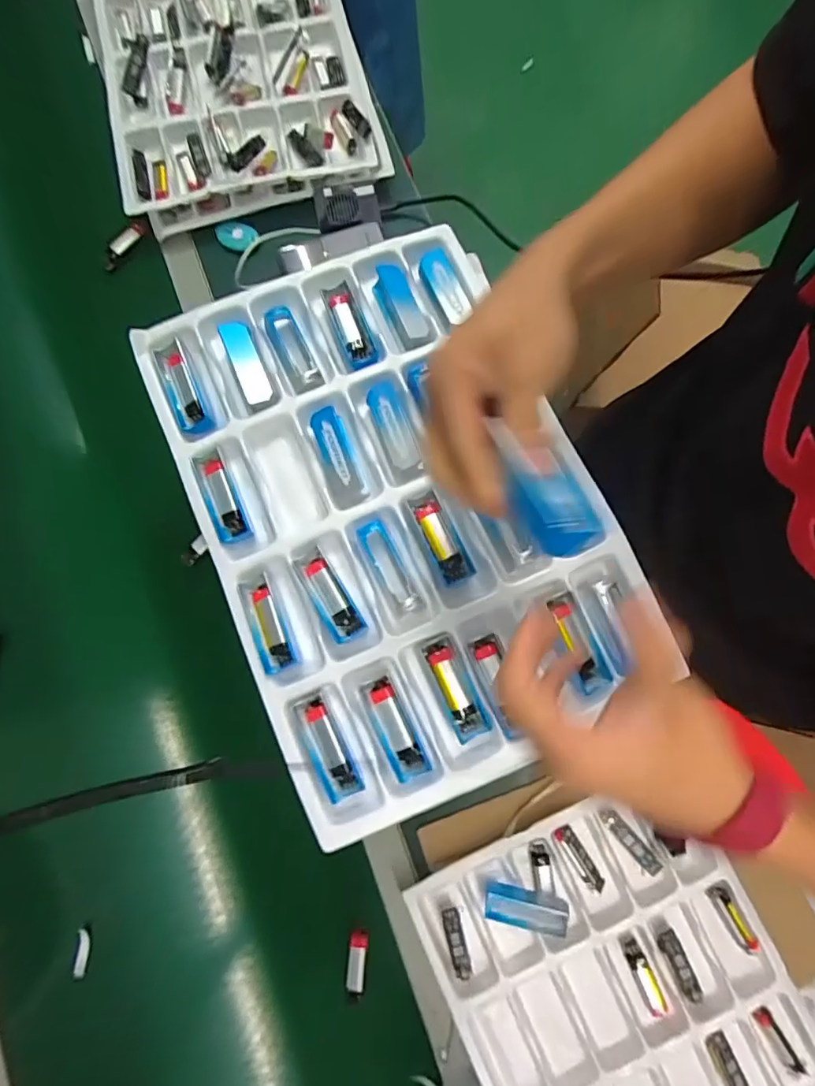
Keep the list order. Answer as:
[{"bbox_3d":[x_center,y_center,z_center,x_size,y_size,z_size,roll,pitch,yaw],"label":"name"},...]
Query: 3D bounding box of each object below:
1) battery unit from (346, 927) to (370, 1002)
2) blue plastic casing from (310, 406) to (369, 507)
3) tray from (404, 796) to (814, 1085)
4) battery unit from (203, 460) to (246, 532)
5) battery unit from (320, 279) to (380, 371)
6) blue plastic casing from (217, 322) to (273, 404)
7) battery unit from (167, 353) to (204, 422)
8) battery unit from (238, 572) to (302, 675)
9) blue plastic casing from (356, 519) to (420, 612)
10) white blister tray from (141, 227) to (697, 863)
[{"bbox_3d":[-0.051,0.427,0.521,0.019,0.014,0.057,6,80,1],"label":"battery unit"},{"bbox_3d":[-0.060,-0.076,0.445,0.031,0.022,0.085,-19,80,-4],"label":"blue plastic casing"},{"bbox_3d":[0.238,0.501,0.508,0.322,0.046,0.467,-24,81,-5],"label":"tray"},{"bbox_3d":[-0.159,-0.040,0.450,0.016,0.014,0.065,-22,81,-4],"label":"battery unit"},{"bbox_3d":[-0.052,-0.198,0.469,0.027,0.015,0.083,-23,81,-4],"label":"battery unit"},{"bbox_3d":[-0.142,-0.160,0.455,0.025,0.018,0.077,-23,81,-4],"label":"blue plastic casing"},{"bbox_3d":[-0.198,-0.139,0.458,0.014,0.009,0.065,-21,81,-4],"label":"battery unit"},{"bbox_3d":[-0.116,0.066,0.427,0.027,0.013,0.080,-23,81,-4],"label":"battery unit"},{"bbox_3d":[-0.015,0.018,0.416,0.021,0.013,0.079,-28,81,-5],"label":"blue plastic casing"},{"bbox_3d":[-0.013,-0.035,0.432,0.312,0.034,0.446,-25,81,-5],"label":"white blister tray"}]

